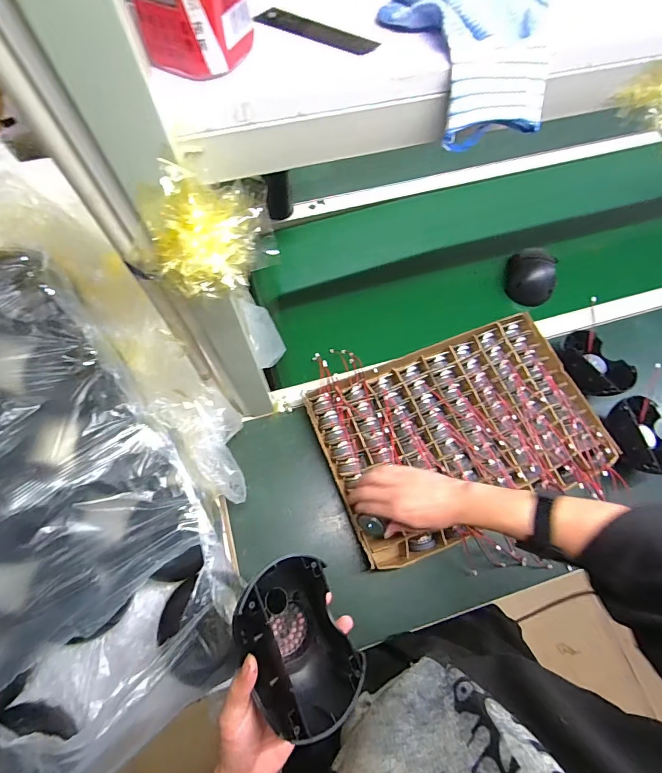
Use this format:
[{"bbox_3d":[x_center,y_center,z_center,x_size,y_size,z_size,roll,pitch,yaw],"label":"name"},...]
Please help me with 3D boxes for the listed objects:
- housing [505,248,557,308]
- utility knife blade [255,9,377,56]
[{"bbox_3d":[0.413,-0.230,0.790,0.077,0.083,0.108,-35,73,-15],"label":"housing"},{"bbox_3d":[-0.010,-0.272,0.292,0.097,0.004,0.021,23,69,8],"label":"utility knife blade"}]

